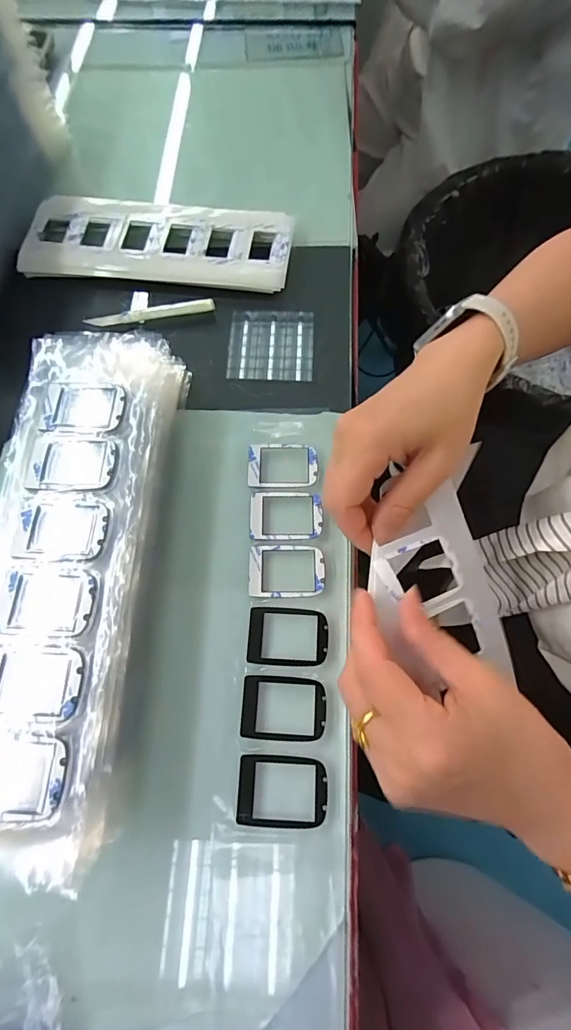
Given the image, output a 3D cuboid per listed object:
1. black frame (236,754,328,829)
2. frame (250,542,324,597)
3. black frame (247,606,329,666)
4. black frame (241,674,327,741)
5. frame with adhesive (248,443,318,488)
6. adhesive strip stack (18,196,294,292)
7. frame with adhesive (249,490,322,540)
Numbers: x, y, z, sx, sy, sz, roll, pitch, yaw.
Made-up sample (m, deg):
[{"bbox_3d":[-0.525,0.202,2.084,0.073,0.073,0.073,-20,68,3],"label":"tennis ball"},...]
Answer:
[{"bbox_3d":[-0.002,0.159,0.258,0.051,0.004,0.036,1,70,1],"label":"black frame"},{"bbox_3d":[0.001,0.037,0.303,0.051,0.004,0.037,-1,70,0],"label":"frame"},{"bbox_3d":[0.002,0.078,0.287,0.051,0.004,0.036,2,70,2],"label":"black frame"},{"bbox_3d":[-0.001,0.118,0.273,0.052,0.004,0.035,2,70,2],"label":"black frame"},{"bbox_3d":[-0.002,-0.038,0.331,0.052,0.004,0.036,-2,70,0],"label":"frame with adhesive"},{"bbox_3d":[-0.115,-0.249,0.405,0.238,0.014,0.092,5,70,3],"label":"adhesive strip stack"},{"bbox_3d":[0.000,0.000,0.317,0.051,0.004,0.037,0,70,1],"label":"frame with adhesive"}]

